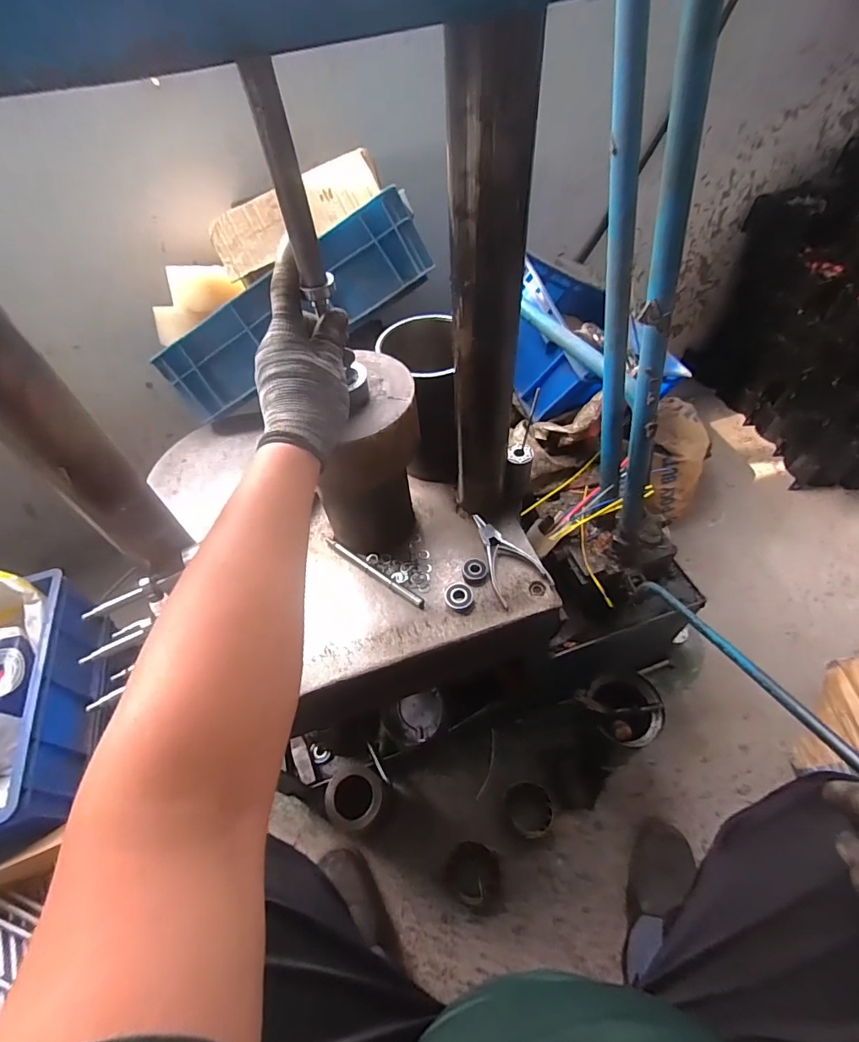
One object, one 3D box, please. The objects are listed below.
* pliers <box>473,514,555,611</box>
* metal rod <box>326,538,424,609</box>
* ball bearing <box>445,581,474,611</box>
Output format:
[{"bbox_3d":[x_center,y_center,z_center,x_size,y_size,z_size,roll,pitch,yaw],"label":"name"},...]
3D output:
[{"bbox_3d":[0.099,0.041,0.602,0.069,0.013,0.132,-18,53,-8],"label":"pliers"},{"bbox_3d":[-0.072,0.063,0.600,0.163,0.007,0.011,30,61,25],"label":"metal rod"},{"bbox_3d":[0.036,0.091,0.573,0.033,0.010,0.035,-2,53,3],"label":"ball bearing"}]

